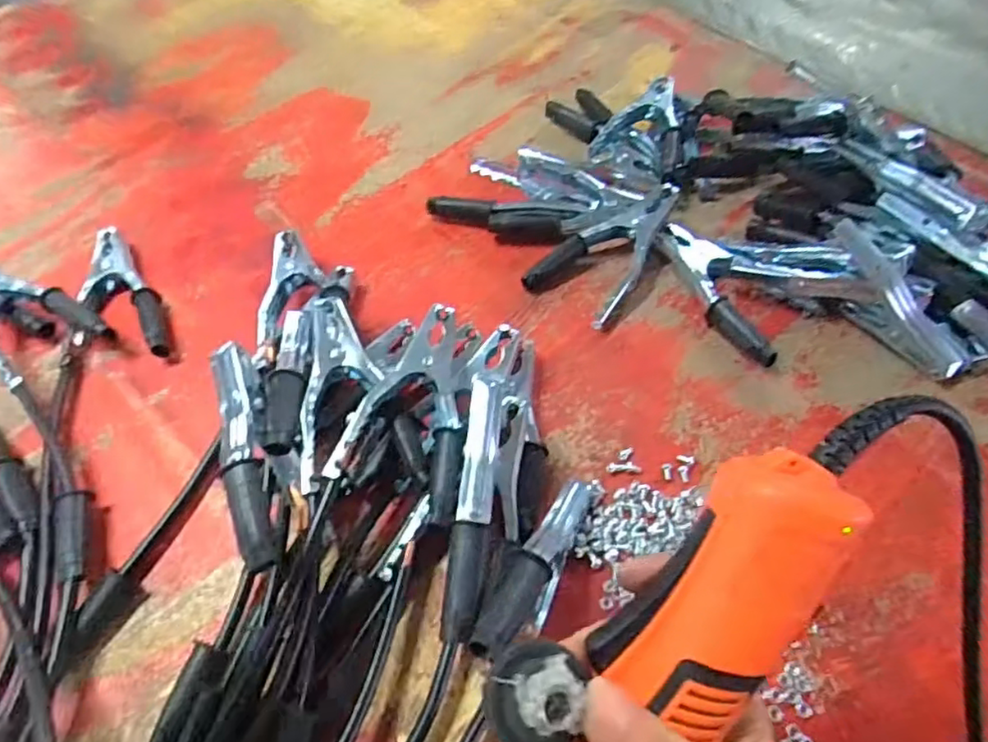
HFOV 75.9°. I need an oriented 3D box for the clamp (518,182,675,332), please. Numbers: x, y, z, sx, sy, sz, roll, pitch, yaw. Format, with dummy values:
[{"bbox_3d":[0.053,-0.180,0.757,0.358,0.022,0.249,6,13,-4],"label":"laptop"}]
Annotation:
[{"bbox_3d":[0.092,-0.103,0.522,0.079,0.039,0.131,29,63,21],"label":"clamp"}]

